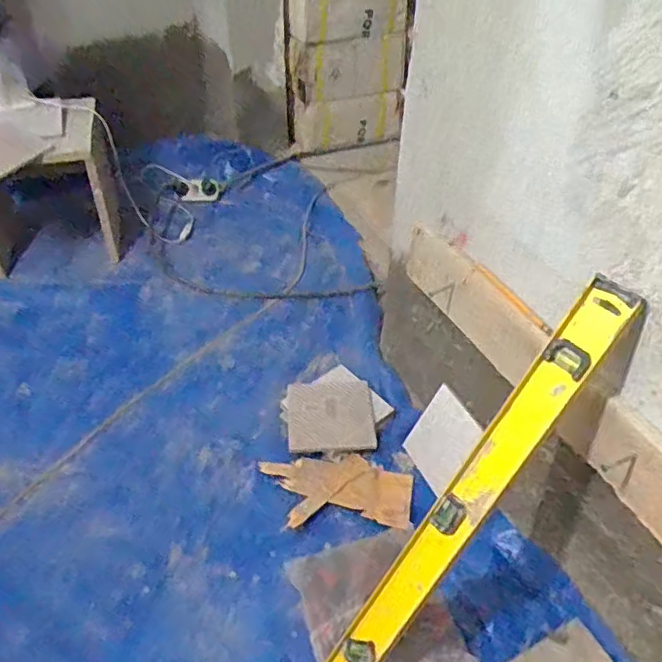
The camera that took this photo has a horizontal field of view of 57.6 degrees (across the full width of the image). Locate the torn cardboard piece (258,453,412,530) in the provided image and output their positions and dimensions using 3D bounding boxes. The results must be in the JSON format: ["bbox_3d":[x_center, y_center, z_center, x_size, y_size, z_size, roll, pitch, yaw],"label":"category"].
[{"bbox_3d":[0.009,0.258,0.974,0.239,0.012,0.128,3,42,1],"label":"torn cardboard piece"}]

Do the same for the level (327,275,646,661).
[{"bbox_3d":[0.142,0.207,0.671,0.024,0.589,0.055,10,25,-50],"label":"level"}]

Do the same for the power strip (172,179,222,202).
[{"bbox_3d":[-0.368,-0.385,1.656,0.134,0.059,0.034,-6,41,-30],"label":"power strip"}]

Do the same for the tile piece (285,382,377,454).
[{"bbox_3d":[-0.002,0.147,1.072,0.150,0.015,0.163,-1,42,-3],"label":"tile piece"}]

